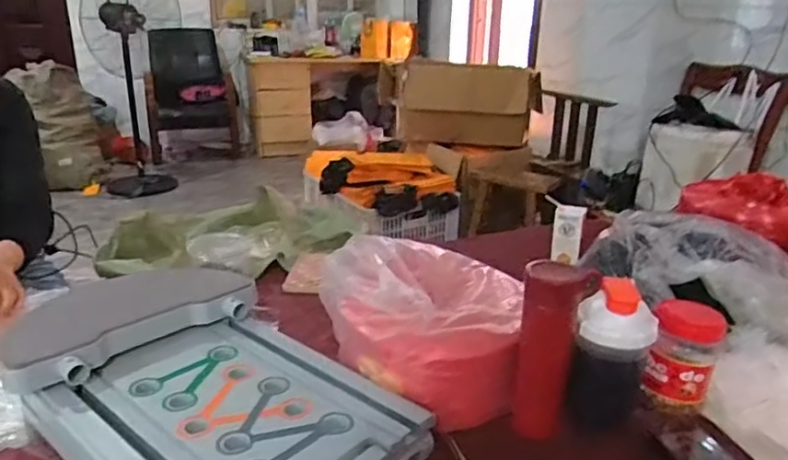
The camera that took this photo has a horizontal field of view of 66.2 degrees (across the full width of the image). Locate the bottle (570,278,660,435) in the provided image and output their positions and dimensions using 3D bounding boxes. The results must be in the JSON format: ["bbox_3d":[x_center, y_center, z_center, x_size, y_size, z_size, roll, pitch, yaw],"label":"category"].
[{"bbox_3d":[0.264,0.150,0.734,0.086,0.180,0.075,11,23,23],"label":"bottle"}]

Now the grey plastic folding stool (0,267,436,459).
[{"bbox_3d":[-0.227,0.192,0.742,0.483,0.109,0.322,18,26,36],"label":"grey plastic folding stool"}]

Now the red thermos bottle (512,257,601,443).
[{"bbox_3d":[0.190,0.145,0.730,0.079,0.208,0.060,9,22,18],"label":"red thermos bottle"}]

